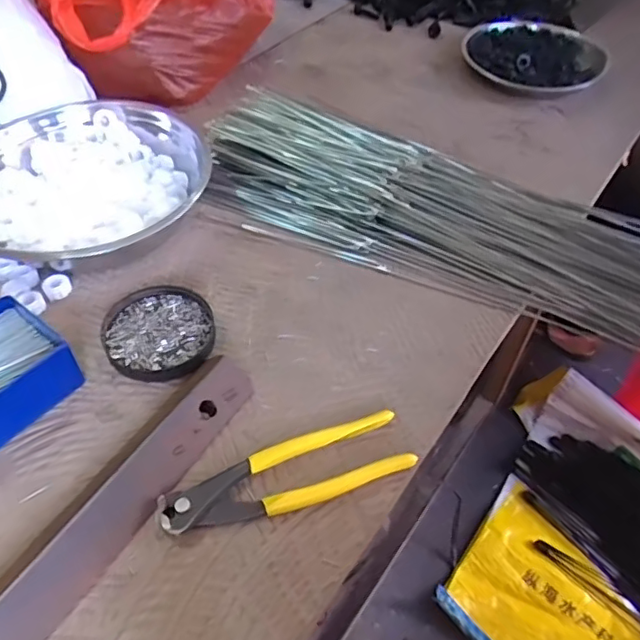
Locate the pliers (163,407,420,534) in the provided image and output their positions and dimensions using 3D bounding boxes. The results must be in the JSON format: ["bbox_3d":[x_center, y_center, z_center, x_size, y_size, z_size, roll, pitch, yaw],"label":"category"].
[{"bbox_3d":[-0.020,0.104,0.380,0.163,0.014,0.043,-16,53,-15],"label":"pliers"}]

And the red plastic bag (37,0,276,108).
[{"bbox_3d":[-0.196,-0.405,0.720,0.259,0.153,0.282,1,50,-1],"label":"red plastic bag"}]

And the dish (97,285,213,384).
[{"bbox_3d":[-0.129,0.009,0.464,0.084,0.012,0.087,1,50,-1],"label":"dish"}]

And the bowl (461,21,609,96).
[{"bbox_3d":[0.288,-0.355,0.776,0.164,0.028,0.169,1,50,-1],"label":"bowl"}]

